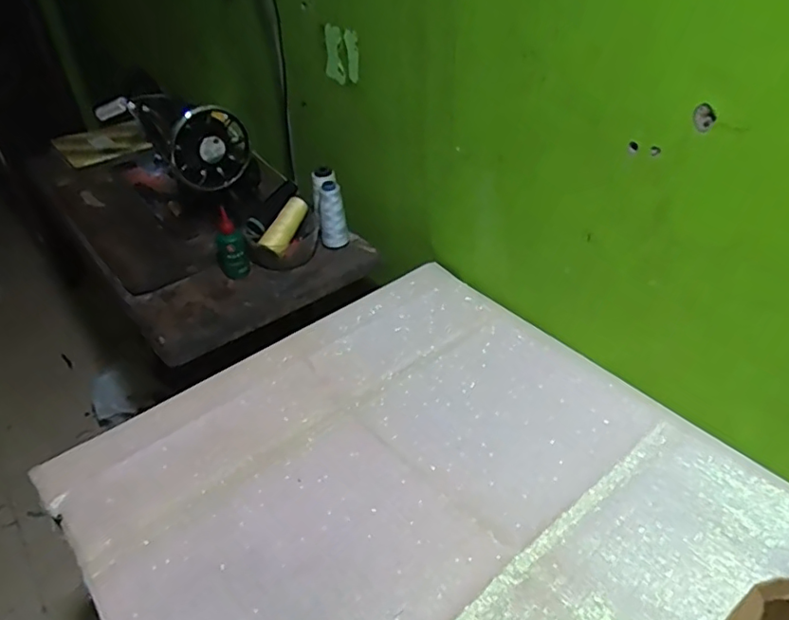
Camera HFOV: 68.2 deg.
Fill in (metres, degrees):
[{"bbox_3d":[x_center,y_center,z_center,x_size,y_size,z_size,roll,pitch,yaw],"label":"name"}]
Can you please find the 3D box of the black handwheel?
[{"bbox_3d":[-0.297,-0.260,0.943,0.131,0.130,0.027,-28,45,-28],"label":"black handwheel"}]

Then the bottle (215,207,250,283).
[{"bbox_3d":[-0.263,-0.104,0.932,0.047,0.115,0.034,-24,43,-22],"label":"bottle"}]

